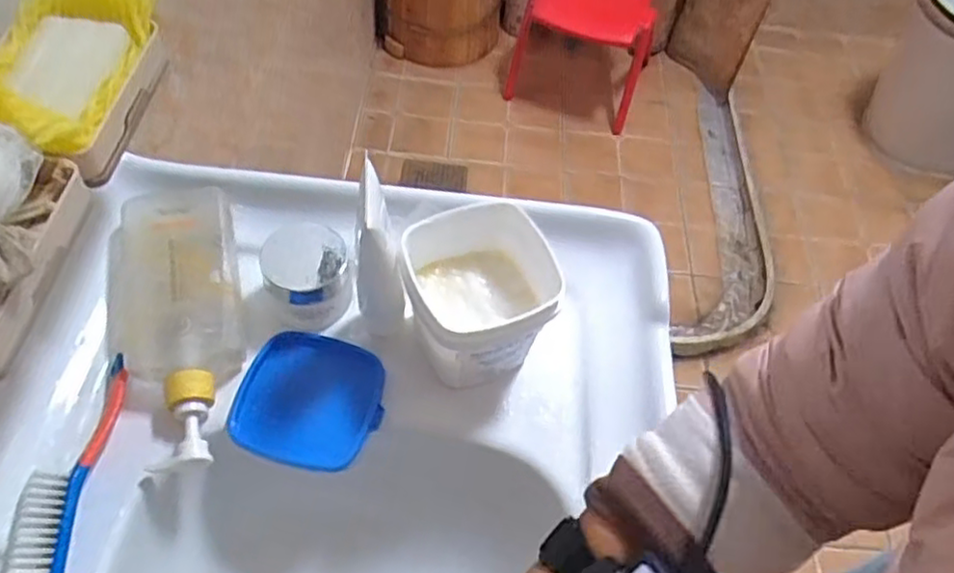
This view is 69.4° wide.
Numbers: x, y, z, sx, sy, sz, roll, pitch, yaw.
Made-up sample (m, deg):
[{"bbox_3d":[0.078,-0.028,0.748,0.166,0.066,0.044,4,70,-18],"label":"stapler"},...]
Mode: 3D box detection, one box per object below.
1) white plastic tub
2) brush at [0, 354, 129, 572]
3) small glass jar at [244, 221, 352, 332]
[{"bbox_3d":[-0.001,0.014,0.483,0.094,0.104,0.093,-11,57,-13],"label":"white plastic tub"},{"bbox_3d":[-0.247,0.113,0.422,0.031,0.032,0.143,3,55,-3],"label":"brush"},{"bbox_3d":[-0.131,-0.010,0.516,0.066,0.055,0.070,3,55,-4],"label":"small glass jar"}]

